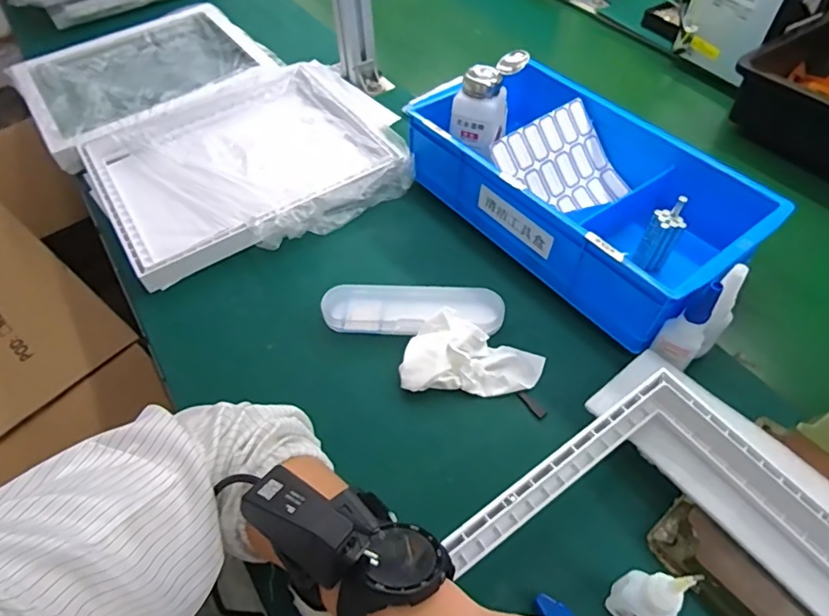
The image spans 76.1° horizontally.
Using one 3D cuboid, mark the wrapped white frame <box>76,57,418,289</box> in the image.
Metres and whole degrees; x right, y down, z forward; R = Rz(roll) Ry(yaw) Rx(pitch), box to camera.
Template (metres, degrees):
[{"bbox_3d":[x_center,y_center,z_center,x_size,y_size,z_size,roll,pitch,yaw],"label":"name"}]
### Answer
[{"bbox_3d":[-0.206,-0.188,0.676,0.356,0.046,0.314,-27,57,-17],"label":"wrapped white frame"}]

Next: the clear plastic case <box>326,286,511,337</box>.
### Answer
[{"bbox_3d":[-0.003,0.001,0.524,0.175,0.026,0.055,0,54,3],"label":"clear plastic case"}]

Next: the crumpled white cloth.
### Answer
[{"bbox_3d":[0.053,0.042,0.486,0.126,0.035,0.068,0,54,3],"label":"crumpled white cloth"}]

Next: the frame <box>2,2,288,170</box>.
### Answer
[{"bbox_3d":[-0.408,-0.360,0.799,0.329,0.027,0.314,-34,59,-20],"label":"frame"}]

